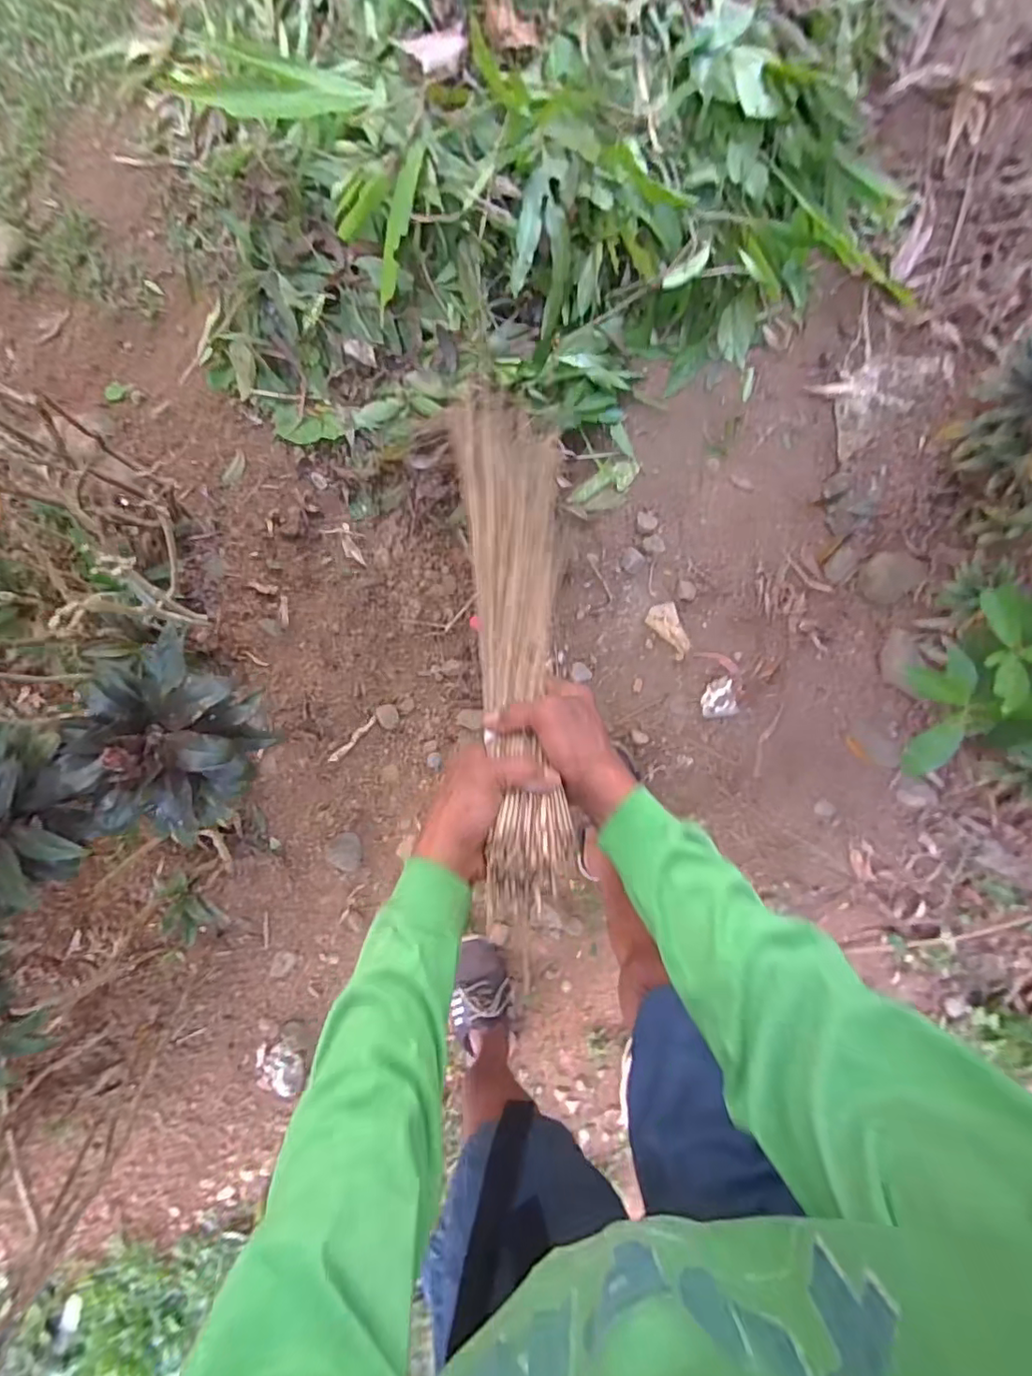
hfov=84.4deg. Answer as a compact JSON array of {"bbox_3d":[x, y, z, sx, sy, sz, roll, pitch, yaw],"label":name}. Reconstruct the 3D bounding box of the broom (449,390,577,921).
[{"bbox_3d":[-0.003,-0.130,0.604,0.112,0.072,0.699,-9,52,7],"label":"broom"}]

